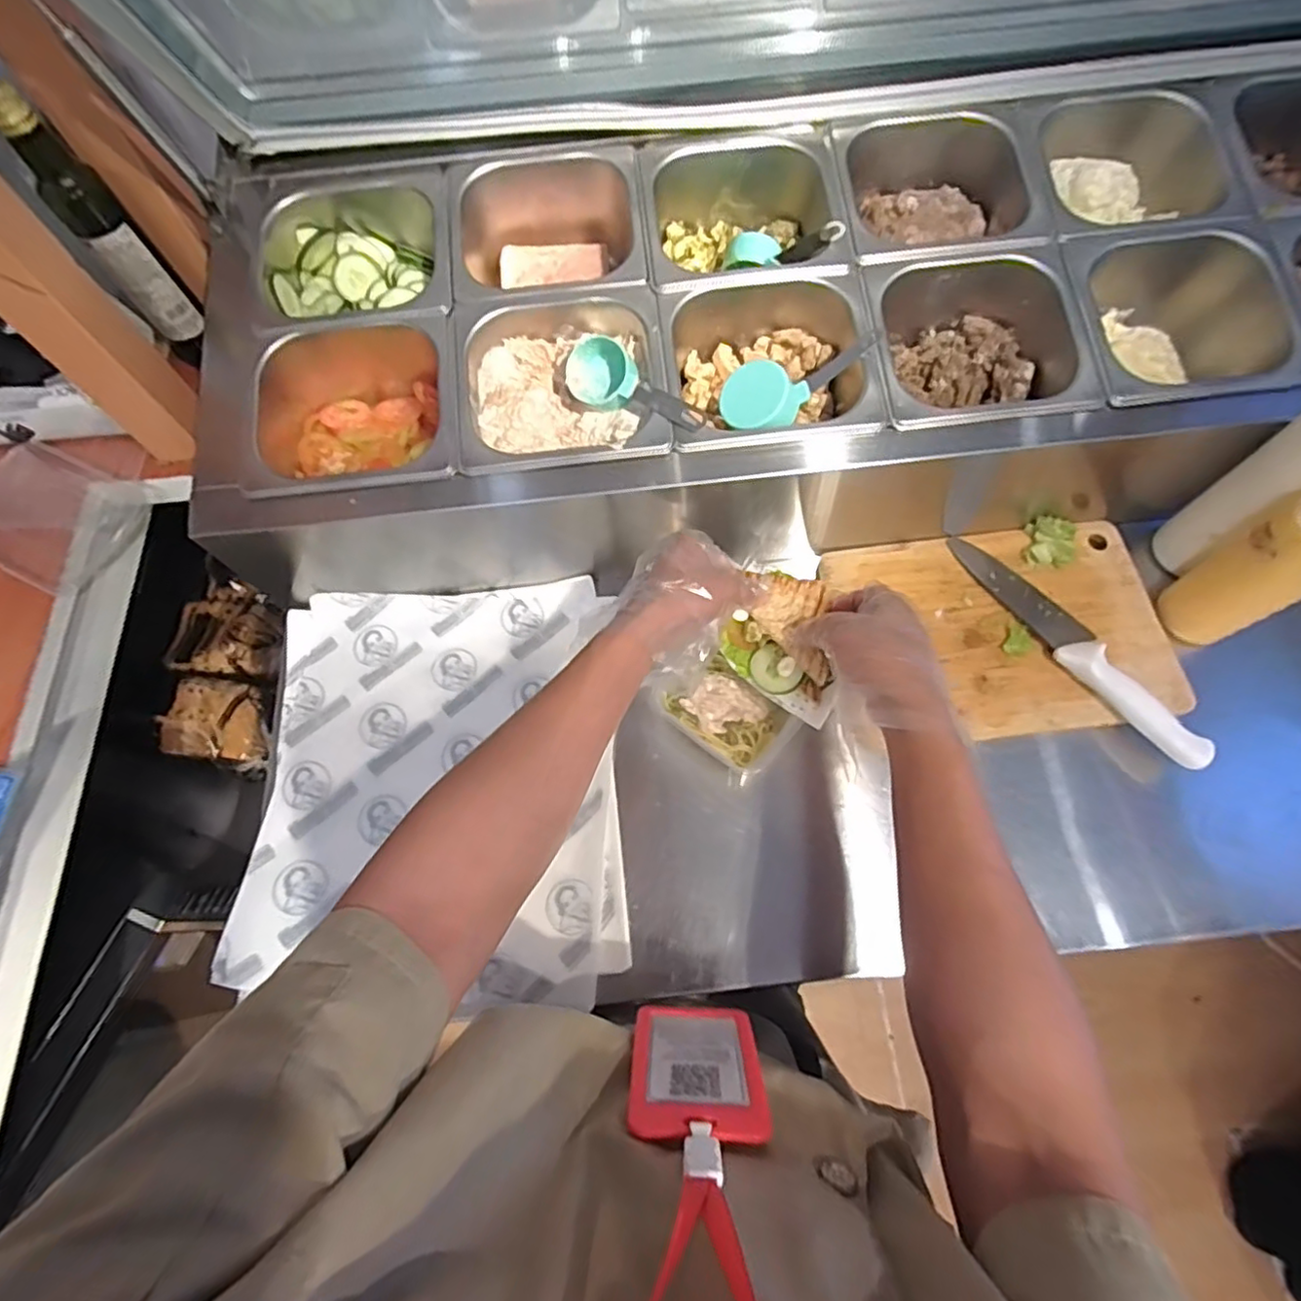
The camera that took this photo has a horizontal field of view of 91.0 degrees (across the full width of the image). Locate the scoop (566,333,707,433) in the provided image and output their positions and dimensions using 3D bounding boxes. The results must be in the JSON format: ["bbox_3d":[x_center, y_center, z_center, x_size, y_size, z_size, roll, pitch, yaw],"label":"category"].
[{"bbox_3d":[-0.018,-0.214,0.535,0.057,0.032,0.134,-43,73,-14],"label":"scoop"}]

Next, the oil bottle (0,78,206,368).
[{"bbox_3d":[-0.470,-0.358,0.565,0.049,0.228,0.042,-38,72,-12],"label":"oil bottle"}]

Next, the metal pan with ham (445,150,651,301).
[{"bbox_3d":[-0.094,-0.379,0.603,0.174,0.086,0.163,-7,68,-1],"label":"metal pan with ham"}]

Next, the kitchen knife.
[{"bbox_3d":[0.381,-0.008,0.579,0.045,0.028,0.269,-32,71,-10],"label":"kitchen knife"}]

